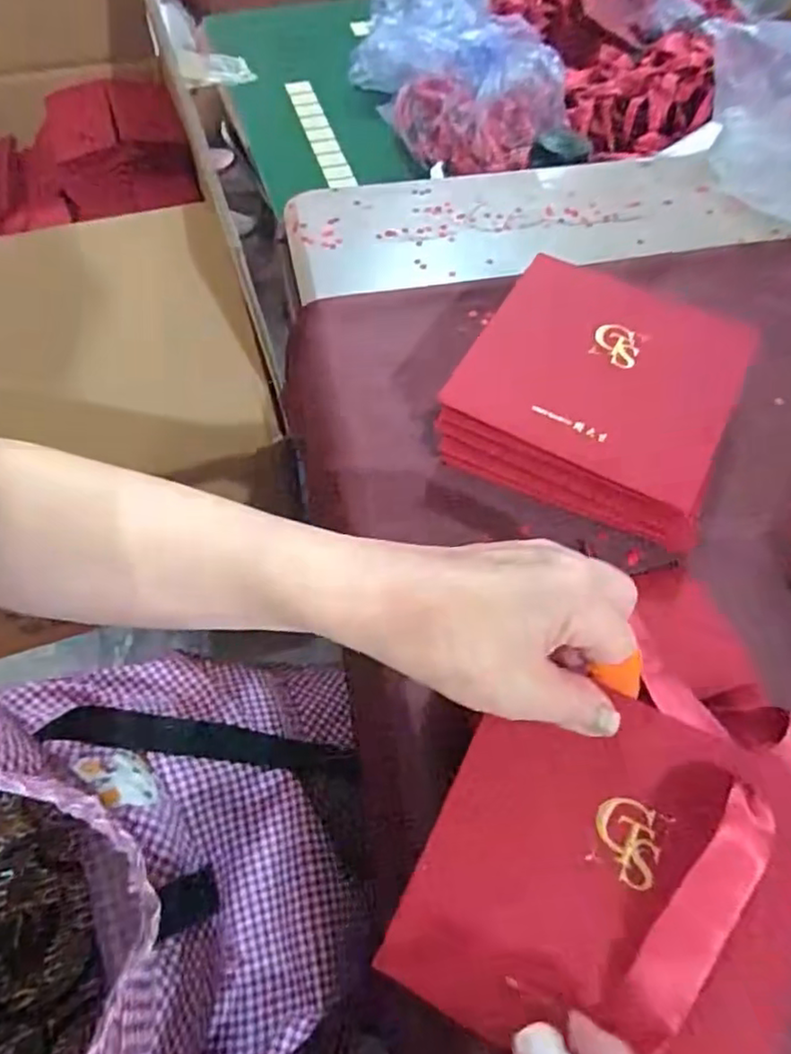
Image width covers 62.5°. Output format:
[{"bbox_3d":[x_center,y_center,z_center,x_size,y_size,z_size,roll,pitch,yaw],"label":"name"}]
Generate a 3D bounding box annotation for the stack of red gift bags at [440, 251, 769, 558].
[{"bbox_3d":[0.114,-0.076,0.370,0.141,0.041,0.158,25,63,12],"label":"stack of red gift bags"}]

